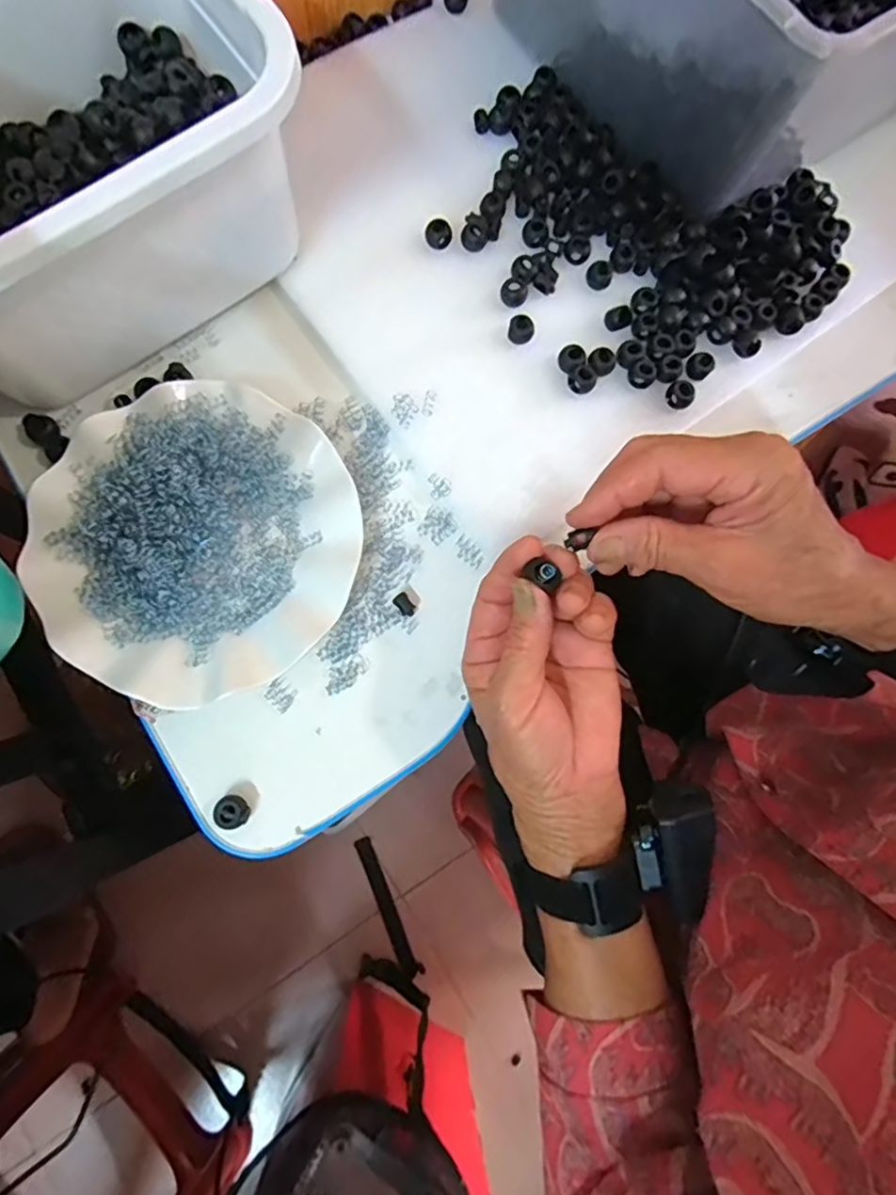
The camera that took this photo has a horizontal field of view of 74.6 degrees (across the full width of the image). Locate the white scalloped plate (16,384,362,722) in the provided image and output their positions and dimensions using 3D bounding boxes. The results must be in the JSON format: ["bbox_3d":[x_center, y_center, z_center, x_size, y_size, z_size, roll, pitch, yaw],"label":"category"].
[{"bbox_3d":[-0.144,-0.034,0.344,0.177,0.036,0.177,1,79,-4],"label":"white scalloped plate"}]

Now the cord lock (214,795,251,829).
[{"bbox_3d":[-0.119,0.118,0.323,0.016,0.012,0.017,1,79,-4],"label":"cord lock"}]

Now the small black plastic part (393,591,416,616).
[{"bbox_3d":[-0.026,0.005,0.355,0.009,0.004,0.015,-37,84,-10],"label":"small black plastic part"}]

